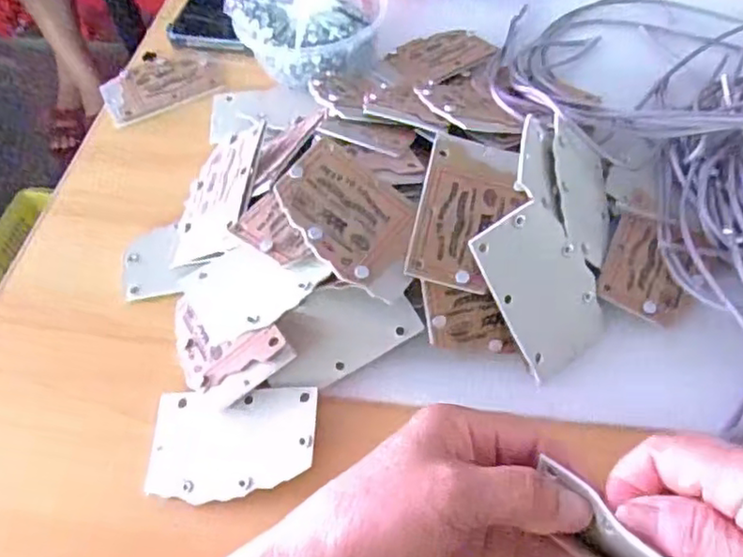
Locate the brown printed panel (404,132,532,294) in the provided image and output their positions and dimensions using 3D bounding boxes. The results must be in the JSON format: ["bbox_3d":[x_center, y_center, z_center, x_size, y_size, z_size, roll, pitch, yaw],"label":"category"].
[{"bbox_3d":[0.051,-0.037,0.336,0.051,0.011,0.088,14,68,0],"label":"brown printed panel"}]

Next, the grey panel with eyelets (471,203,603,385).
[{"bbox_3d":[0.090,0.004,0.332,0.055,0.004,0.084,-33,106,-16],"label":"grey panel with eyelets"}]

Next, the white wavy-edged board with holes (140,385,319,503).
[{"bbox_3d":[-0.071,0.083,0.325,0.085,0.004,0.054,-5,59,11],"label":"white wavy-edged board with holes"}]

